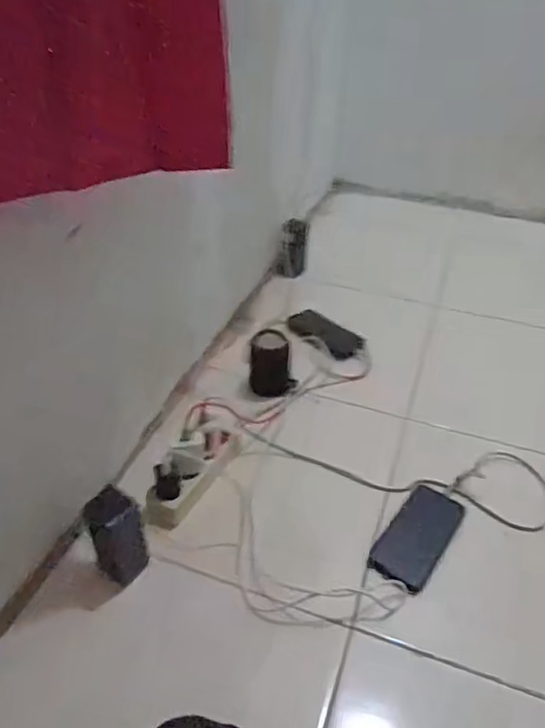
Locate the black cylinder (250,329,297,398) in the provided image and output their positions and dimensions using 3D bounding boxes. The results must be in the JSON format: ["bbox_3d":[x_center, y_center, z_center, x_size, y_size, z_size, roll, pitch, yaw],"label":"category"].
[{"bbox_3d":[-0.001,0.004,0.978,0.080,0.105,0.063,-7,40,-12],"label":"black cylinder"}]

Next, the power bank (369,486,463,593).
[{"bbox_3d":[0.204,0.238,0.778,0.077,0.021,0.159,28,46,27],"label":"power bank"}]

